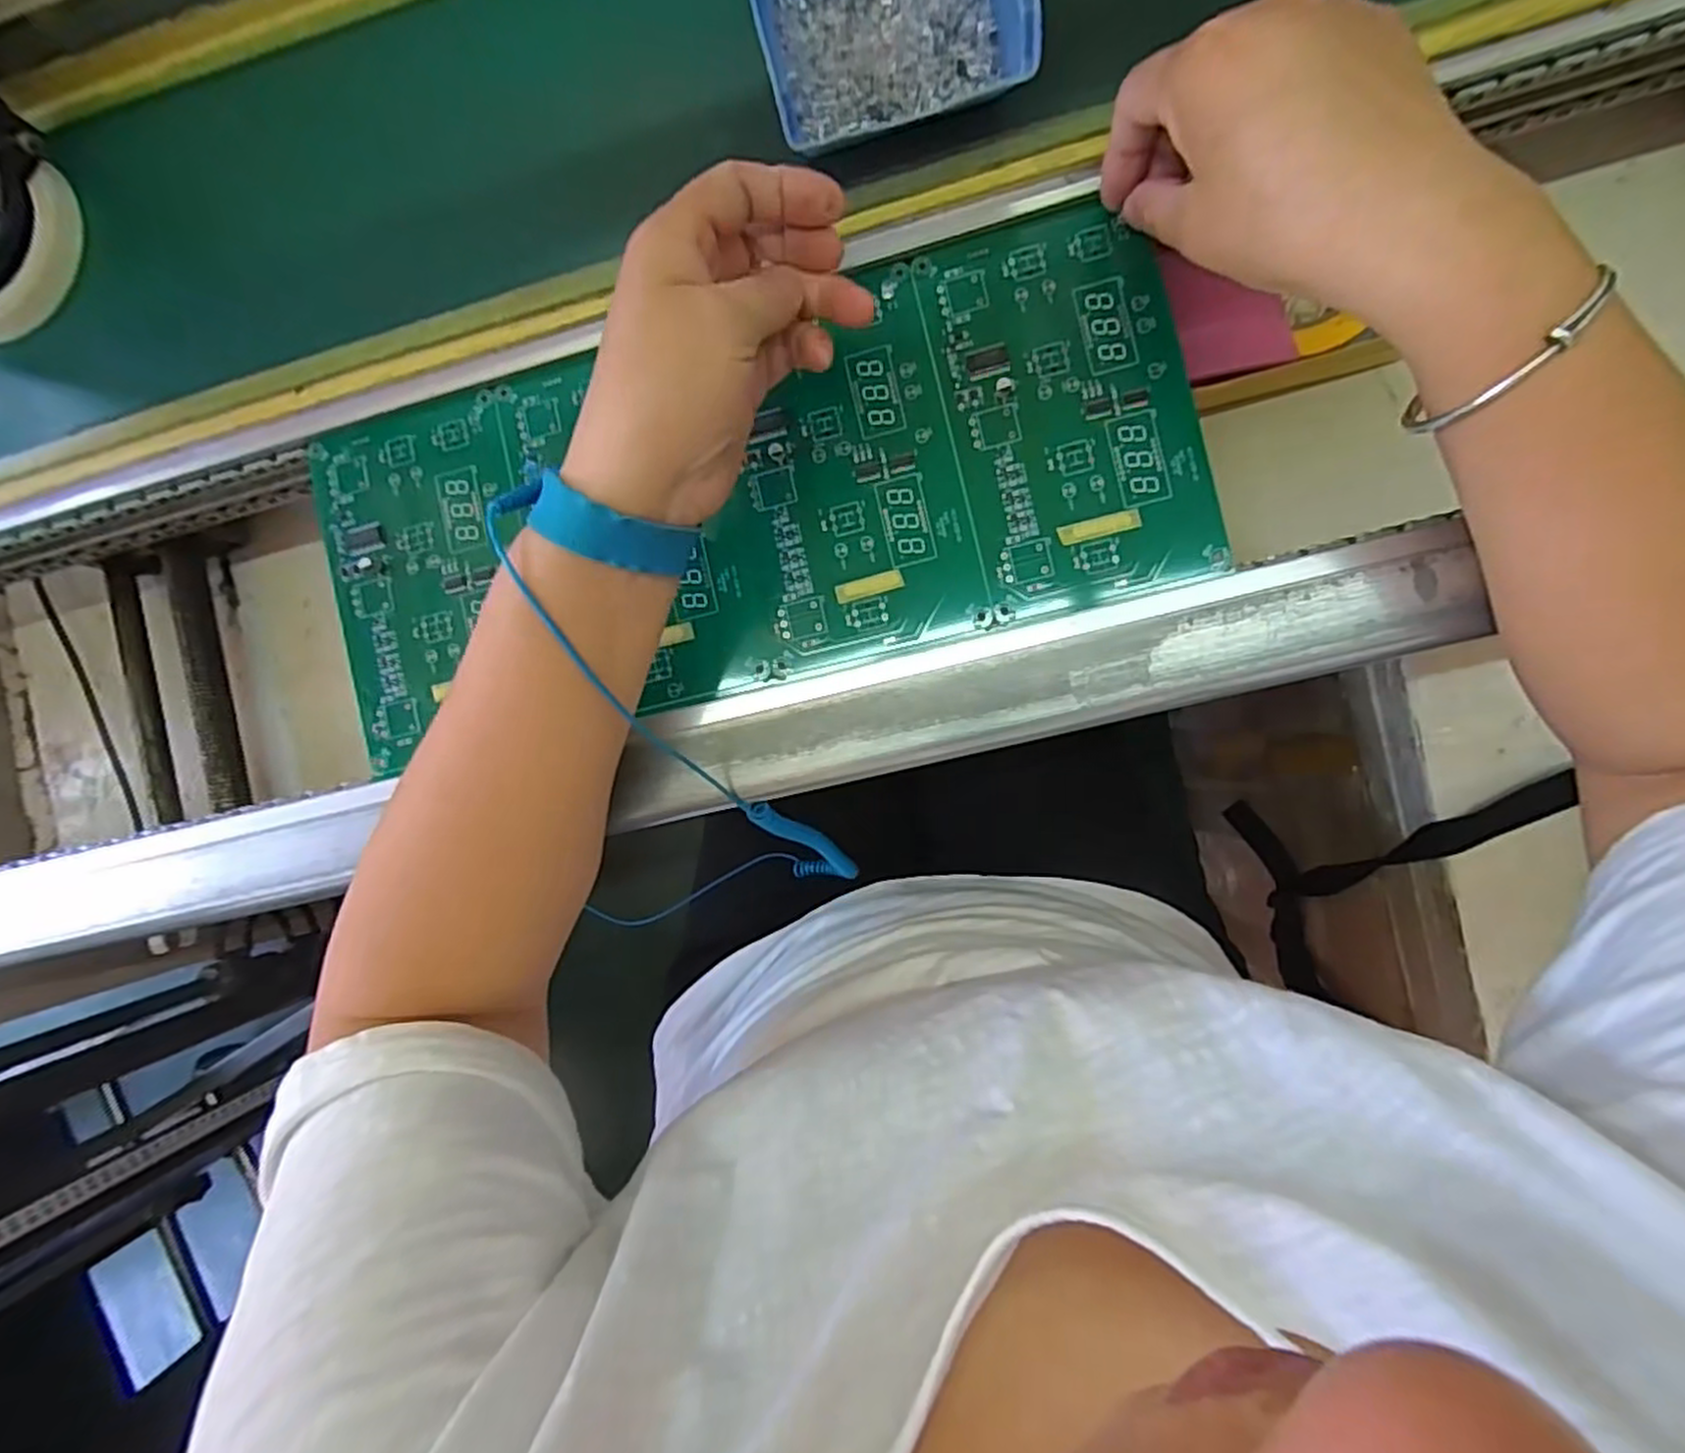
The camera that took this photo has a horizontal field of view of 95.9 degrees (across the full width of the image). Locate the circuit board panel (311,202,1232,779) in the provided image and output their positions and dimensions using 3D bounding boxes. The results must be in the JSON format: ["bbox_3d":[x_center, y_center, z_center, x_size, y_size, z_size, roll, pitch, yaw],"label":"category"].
[{"bbox_3d":[-0.051,-0.106,0.352,0.402,0.007,0.174,-8,88,8],"label":"circuit board panel"}]

